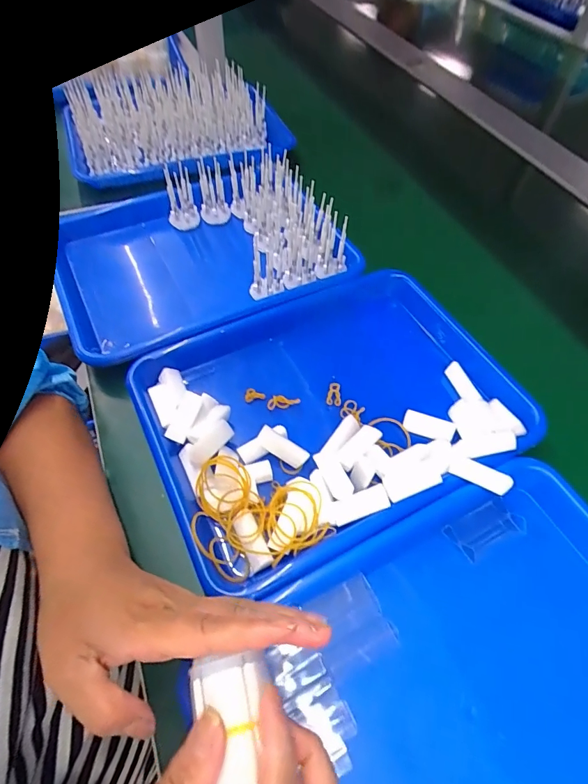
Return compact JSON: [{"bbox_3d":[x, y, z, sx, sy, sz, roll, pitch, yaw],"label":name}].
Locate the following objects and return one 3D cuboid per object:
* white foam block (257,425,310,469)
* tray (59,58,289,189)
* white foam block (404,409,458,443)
[{"bbox_3d":[-0.010,0.049,0.372,0.047,0.017,0.014,35,60,-3],"label":"white foam block"},{"bbox_3d":[-0.185,-0.423,0.655,0.314,0.066,0.208,-19,59,-14],"label":"tray"},{"bbox_3d":[0.126,0.032,0.396,0.046,0.011,0.015,18,58,10],"label":"white foam block"}]

